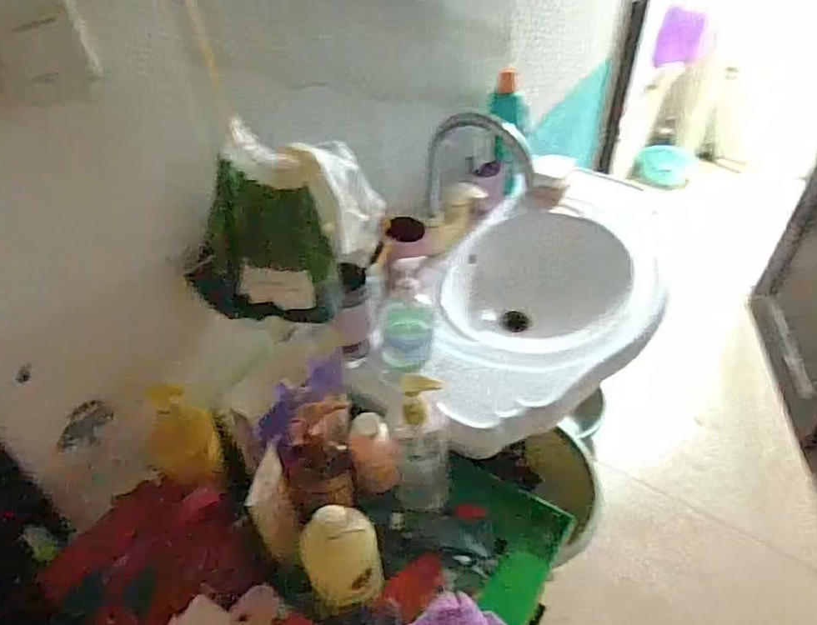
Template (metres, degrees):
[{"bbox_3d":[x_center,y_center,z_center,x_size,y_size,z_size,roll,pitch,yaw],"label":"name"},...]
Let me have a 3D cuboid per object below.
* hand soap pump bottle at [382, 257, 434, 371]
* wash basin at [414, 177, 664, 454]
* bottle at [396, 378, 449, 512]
[{"bbox_3d":[-0.003,0.006,0.900,0.081,0.175,0.068,5,44,7],"label":"hand soap pump bottle"},{"bbox_3d":[0.205,0.027,1.098,0.553,0.181,0.419,-26,49,-24],"label":"wash basin"},{"bbox_3d":[0.016,0.170,0.766,0.078,0.226,0.062,-1,43,0],"label":"bottle"}]

